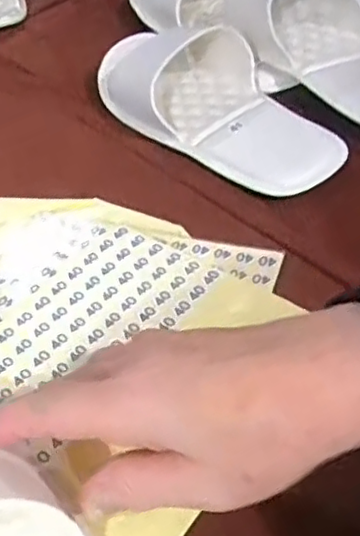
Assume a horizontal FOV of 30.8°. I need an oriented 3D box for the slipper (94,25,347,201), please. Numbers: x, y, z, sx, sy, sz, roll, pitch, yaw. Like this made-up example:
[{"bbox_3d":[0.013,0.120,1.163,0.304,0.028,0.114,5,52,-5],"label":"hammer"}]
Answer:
[{"bbox_3d":[0.026,-0.133,0.492,0.107,0.055,0.232,-29,49,-23],"label":"slipper"}]

